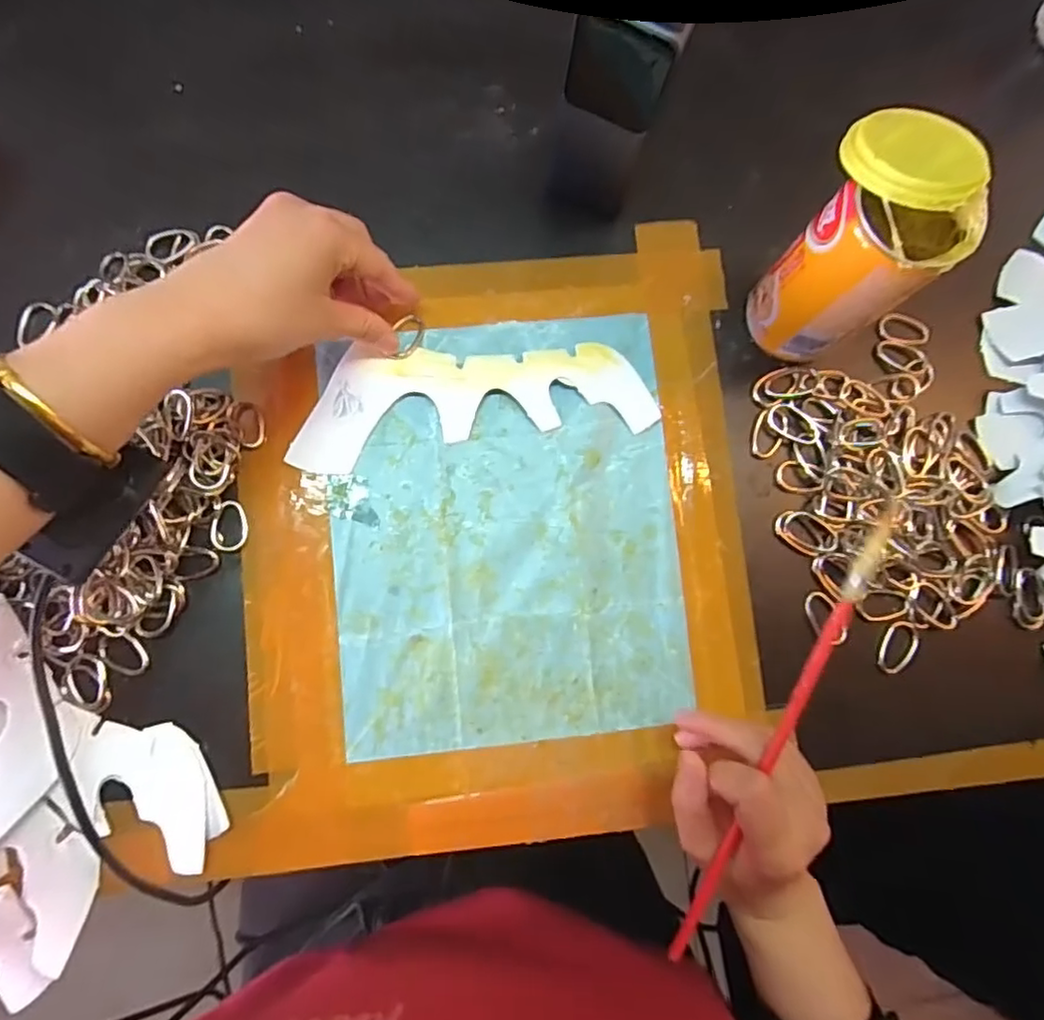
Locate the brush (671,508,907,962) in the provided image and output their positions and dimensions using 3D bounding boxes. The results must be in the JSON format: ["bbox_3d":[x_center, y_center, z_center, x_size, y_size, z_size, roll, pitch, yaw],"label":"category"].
[{"bbox_3d":[0.120,0.114,0.291,0.007,0.008,0.252,18,104,-1],"label":"brush"}]

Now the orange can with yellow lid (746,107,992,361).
[{"bbox_3d":[0.178,-0.141,0.342,0.065,0.130,0.076,-44,87,-9],"label":"orange can with yellow lid"}]

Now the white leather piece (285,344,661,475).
[{"bbox_3d":[-0.030,-0.070,0.375,0.213,0.004,0.067,-9,86,-5],"label":"white leather piece"}]

